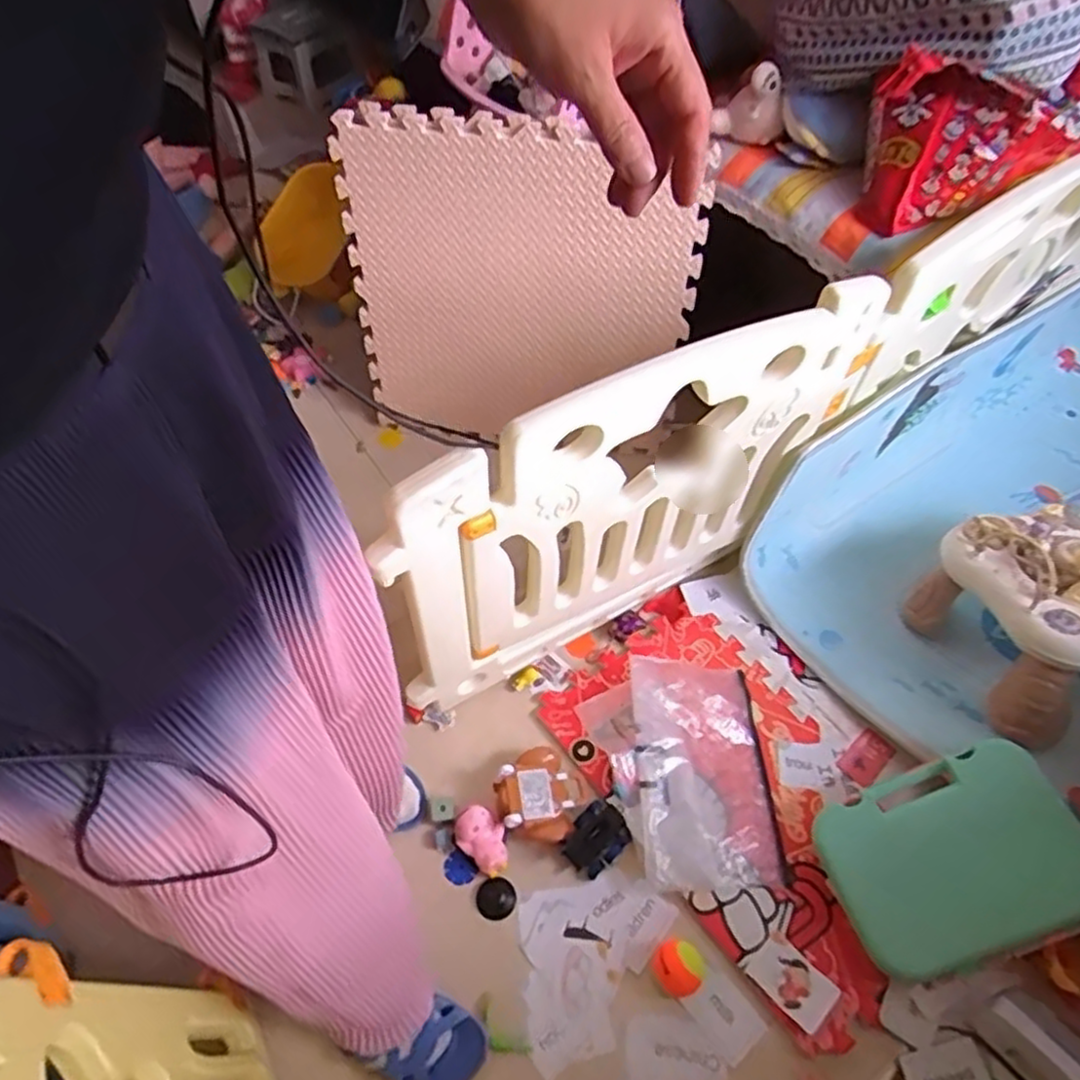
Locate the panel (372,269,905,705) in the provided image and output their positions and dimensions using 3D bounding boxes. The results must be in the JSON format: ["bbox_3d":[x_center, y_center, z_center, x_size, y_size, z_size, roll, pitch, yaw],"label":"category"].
[{"bbox_3d":[0.151,-0.044,1.024,0.769,0.528,0.066,-27,58,-17],"label":"panel"}]

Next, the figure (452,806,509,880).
[{"bbox_3d":[-0.082,0.438,1.066,0.098,0.046,0.064,36,63,23],"label":"figure"}]

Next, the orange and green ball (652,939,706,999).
[{"bbox_3d":[0.186,0.566,0.971,0.064,0.057,0.065,0,55,1],"label":"orange and green ball"}]

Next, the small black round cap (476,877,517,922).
[{"bbox_3d":[-0.063,0.510,1.039,0.055,0.010,0.052,0,55,1],"label":"small black round cap"}]

